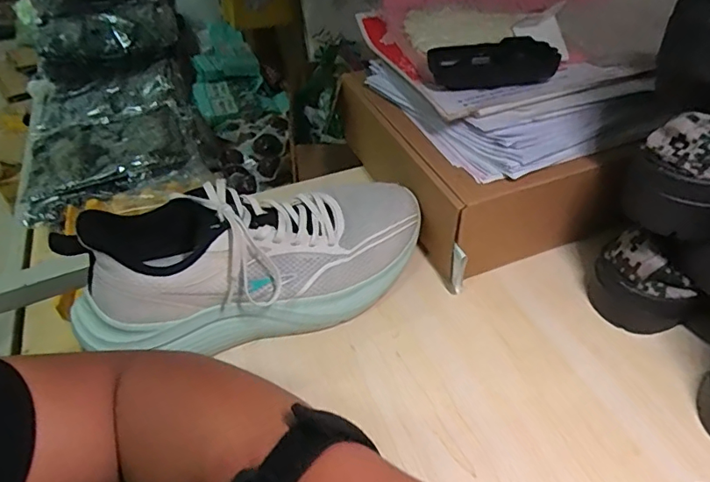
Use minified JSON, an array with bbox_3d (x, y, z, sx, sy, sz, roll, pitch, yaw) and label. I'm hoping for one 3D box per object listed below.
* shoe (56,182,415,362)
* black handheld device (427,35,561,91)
[{"bbox_3d":[-0.075,0.009,0.393,0.261,0.104,0.090,-14,44,-11],"label":"shoe"},{"bbox_3d":[0.126,-0.163,0.463,0.110,0.031,0.044,-9,43,-6],"label":"black handheld device"}]

